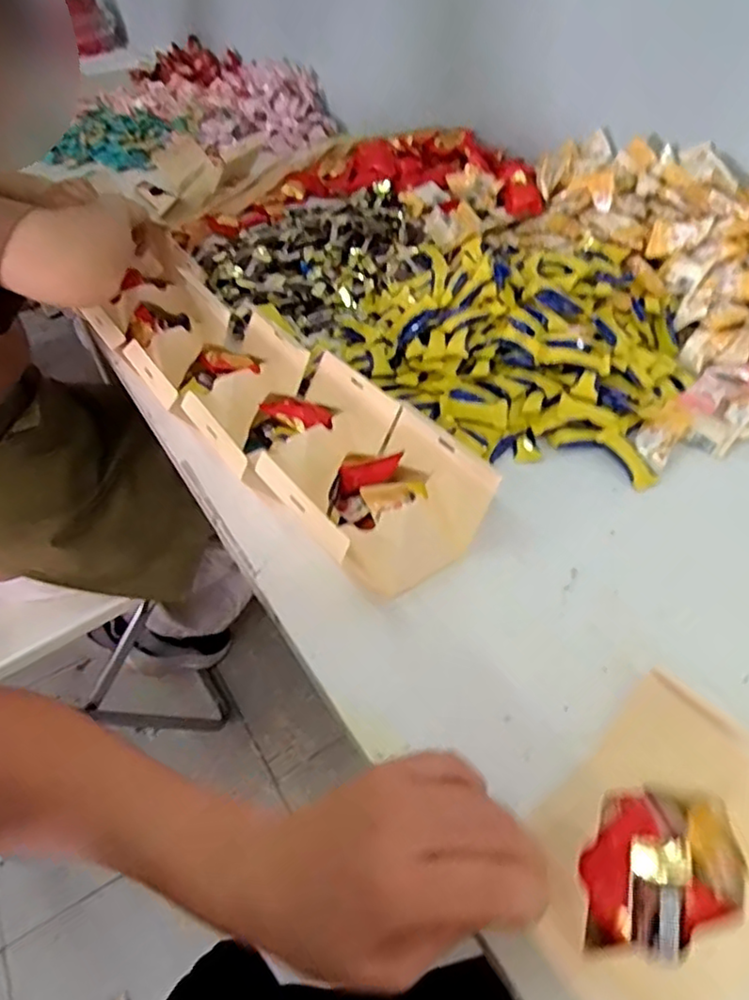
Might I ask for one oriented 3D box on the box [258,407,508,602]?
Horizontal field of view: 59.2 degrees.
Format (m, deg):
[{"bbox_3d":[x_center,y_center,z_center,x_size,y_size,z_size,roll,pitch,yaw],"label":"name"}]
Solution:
[{"bbox_3d":[0.010,0.001,0.535,0.138,0.063,0.134,-31,49,-25],"label":"box"}]

